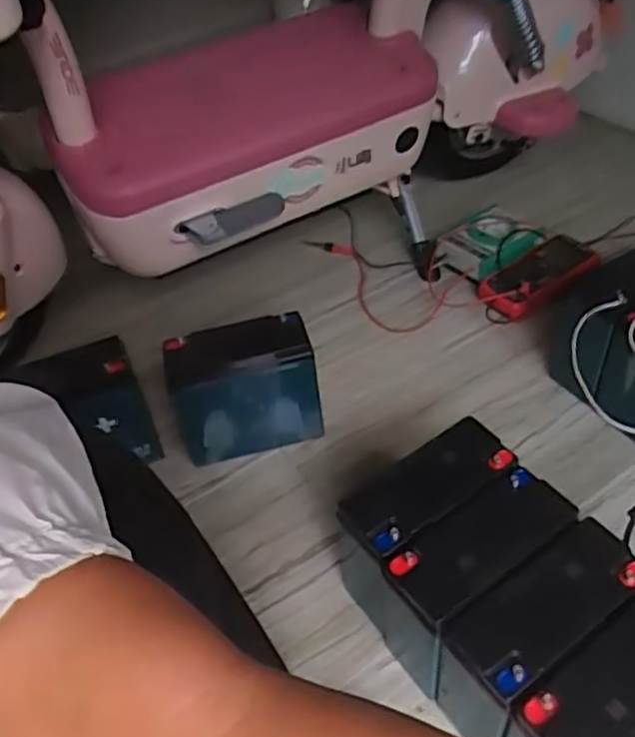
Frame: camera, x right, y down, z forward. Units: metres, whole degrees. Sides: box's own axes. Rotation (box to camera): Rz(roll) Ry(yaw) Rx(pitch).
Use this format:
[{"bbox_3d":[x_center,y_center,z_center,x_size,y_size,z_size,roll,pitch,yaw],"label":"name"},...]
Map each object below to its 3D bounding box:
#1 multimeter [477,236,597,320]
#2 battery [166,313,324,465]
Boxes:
[{"bbox_3d":[0.359,-0.148,1.093,0.215,0.052,0.108,-23,46,-18],"label":"multimeter"},{"bbox_3d":[-0.094,0.028,0.891,0.181,0.172,0.089,-12,44,-7],"label":"battery"}]

